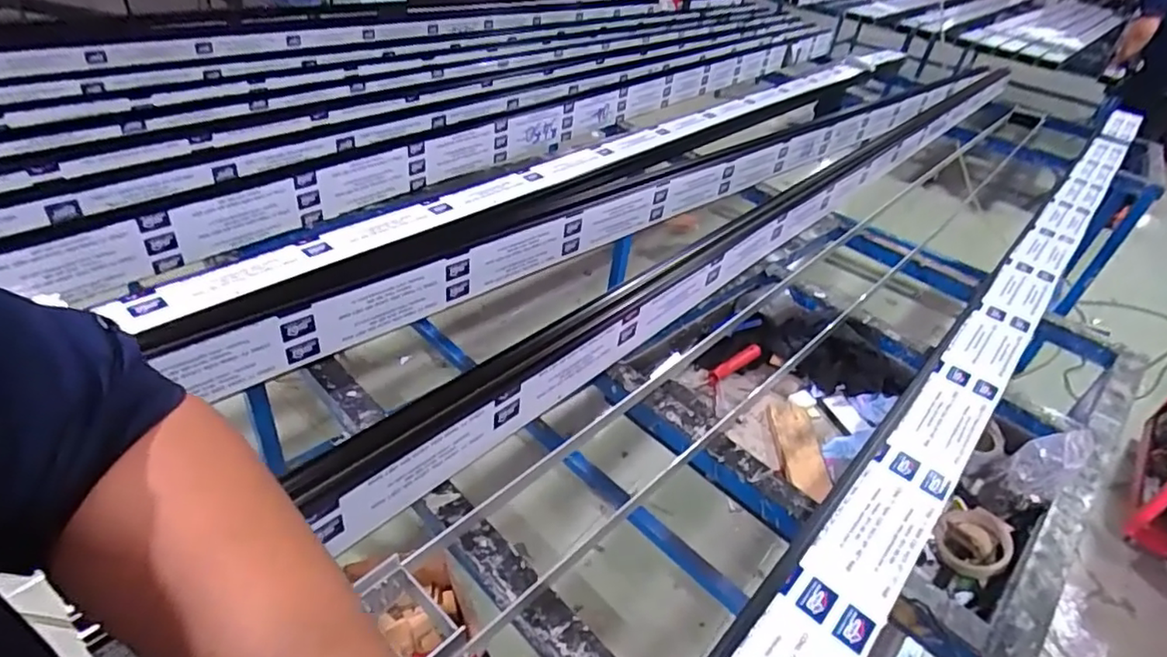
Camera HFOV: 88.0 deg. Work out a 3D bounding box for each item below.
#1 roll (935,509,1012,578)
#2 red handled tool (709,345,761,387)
[{"bbox_3d":[0.537,0.293,0.828,0.102,0.043,0.080,-23,46,-35],"label":"roll"},{"bbox_3d":[0.269,0.066,1.080,0.117,0.023,0.019,-32,49,-15],"label":"red handled tool"}]

